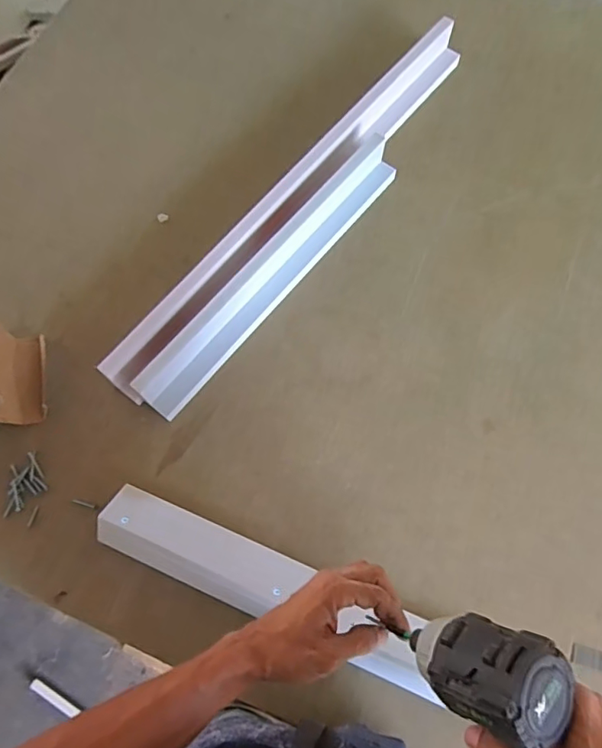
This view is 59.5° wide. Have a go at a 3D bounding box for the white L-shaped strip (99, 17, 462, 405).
[{"bbox_3d":[0.005,-0.252,0.752,0.047,0.071,0.733,37,76,14],"label":"white L-shaped strip"}]

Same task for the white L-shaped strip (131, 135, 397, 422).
[{"bbox_3d":[-0.033,-0.138,0.716,0.046,0.065,0.480,37,76,14],"label":"white L-shaped strip"}]

